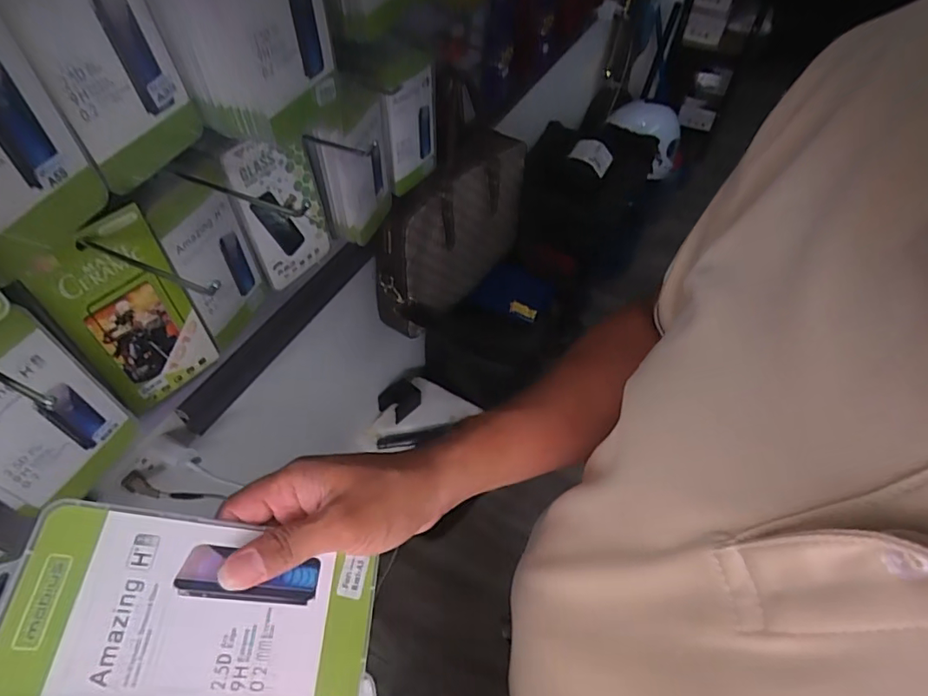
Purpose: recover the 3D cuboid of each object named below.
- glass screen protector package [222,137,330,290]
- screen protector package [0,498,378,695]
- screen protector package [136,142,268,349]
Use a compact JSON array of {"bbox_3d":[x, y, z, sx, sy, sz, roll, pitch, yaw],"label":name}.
[{"bbox_3d":[-0.181,-0.138,0.531,0.012,0.156,0.089,25,55,18],"label":"glass screen protector package"},{"bbox_3d":[-0.136,0.137,0.278,0.178,0.004,0.088,17,58,-23],"label":"screen protector package"},{"bbox_3d":[-0.218,-0.082,0.474,0.019,0.169,0.091,15,52,13],"label":"screen protector package"}]

